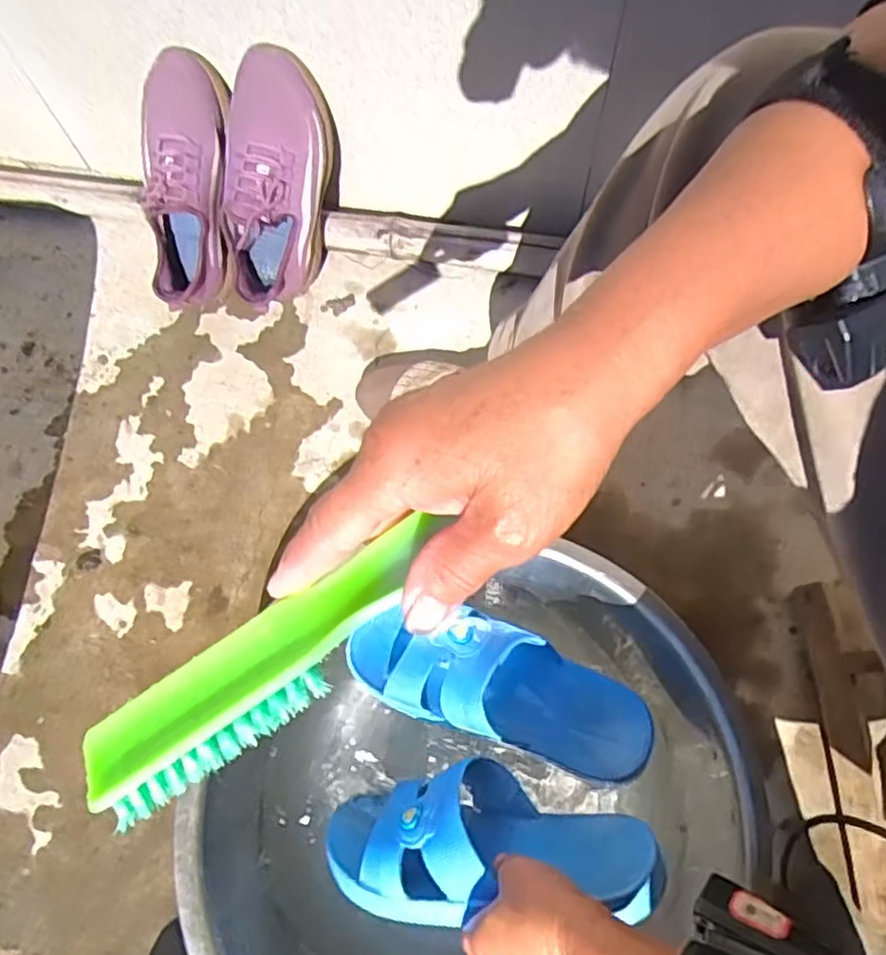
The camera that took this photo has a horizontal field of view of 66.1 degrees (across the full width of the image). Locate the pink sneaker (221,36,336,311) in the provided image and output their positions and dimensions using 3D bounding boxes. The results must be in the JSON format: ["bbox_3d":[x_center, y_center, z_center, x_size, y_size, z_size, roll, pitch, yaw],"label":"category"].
[{"bbox_3d":[-0.169,-0.285,0.672,0.088,0.230,0.081,21,39,10],"label":"pink sneaker"}]

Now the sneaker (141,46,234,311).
[{"bbox_3d":[-0.258,-0.288,0.686,0.090,0.238,0.089,15,31,8],"label":"sneaker"}]

